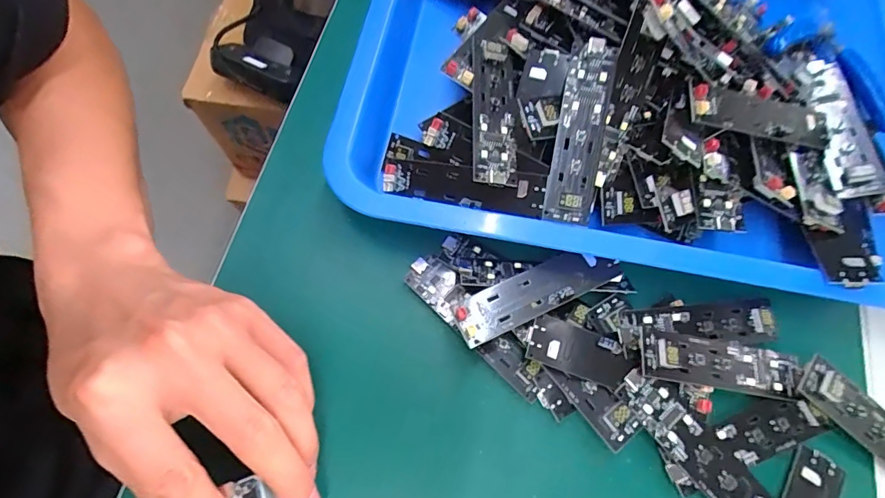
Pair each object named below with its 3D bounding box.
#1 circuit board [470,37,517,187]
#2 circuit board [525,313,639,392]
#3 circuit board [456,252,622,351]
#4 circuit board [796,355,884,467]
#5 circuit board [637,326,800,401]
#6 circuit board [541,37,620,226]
[{"bbox_3d":[0.027,-0.075,0.251,0.024,0.006,0.087,3,68,-1],"label":"circuit board"},{"bbox_3d":[0.068,0.050,0.228,0.052,0.004,0.023,20,69,6],"label":"circuit board"},{"bbox_3d":[0.047,0.021,0.236,0.085,0.008,0.025,-25,71,-11],"label":"circuit board"},{"bbox_3d":[0.216,0.090,0.227,0.091,0.009,0.023,41,82,3],"label":"circuit board"},{"bbox_3d":[0.139,0.056,0.230,0.087,0.011,0.024,12,68,-12],"label":"circuit board"},{"bbox_3d":[0.071,-0.059,0.239,0.024,0.012,0.091,10,92,2],"label":"circuit board"}]

